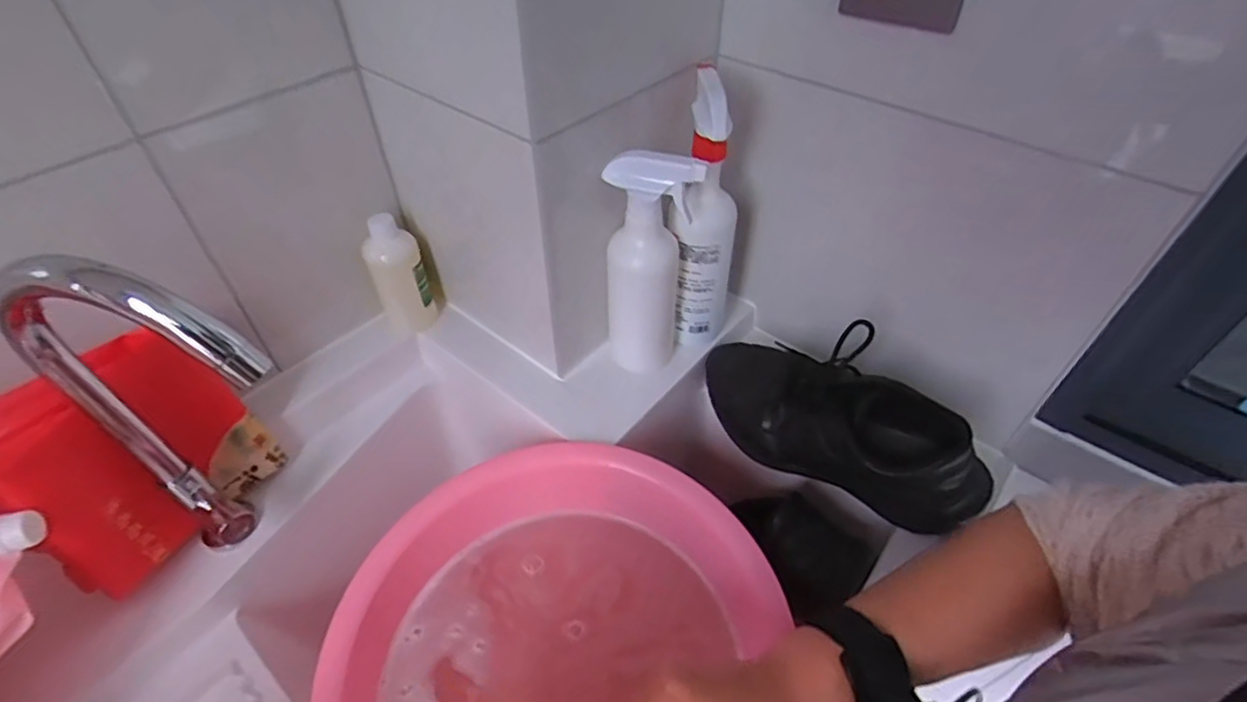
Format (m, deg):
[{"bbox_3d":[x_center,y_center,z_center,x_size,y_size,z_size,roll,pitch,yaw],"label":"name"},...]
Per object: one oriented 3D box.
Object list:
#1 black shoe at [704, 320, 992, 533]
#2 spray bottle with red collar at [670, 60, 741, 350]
[{"bbox_3d":[0.200,0.064,0.578,0.282,0.107,0.088,31,54,26],"label":"black shoe"},{"bbox_3d":[0.078,-0.115,0.573,0.063,0.260,0.086,19,49,17],"label":"spray bottle with red collar"}]

